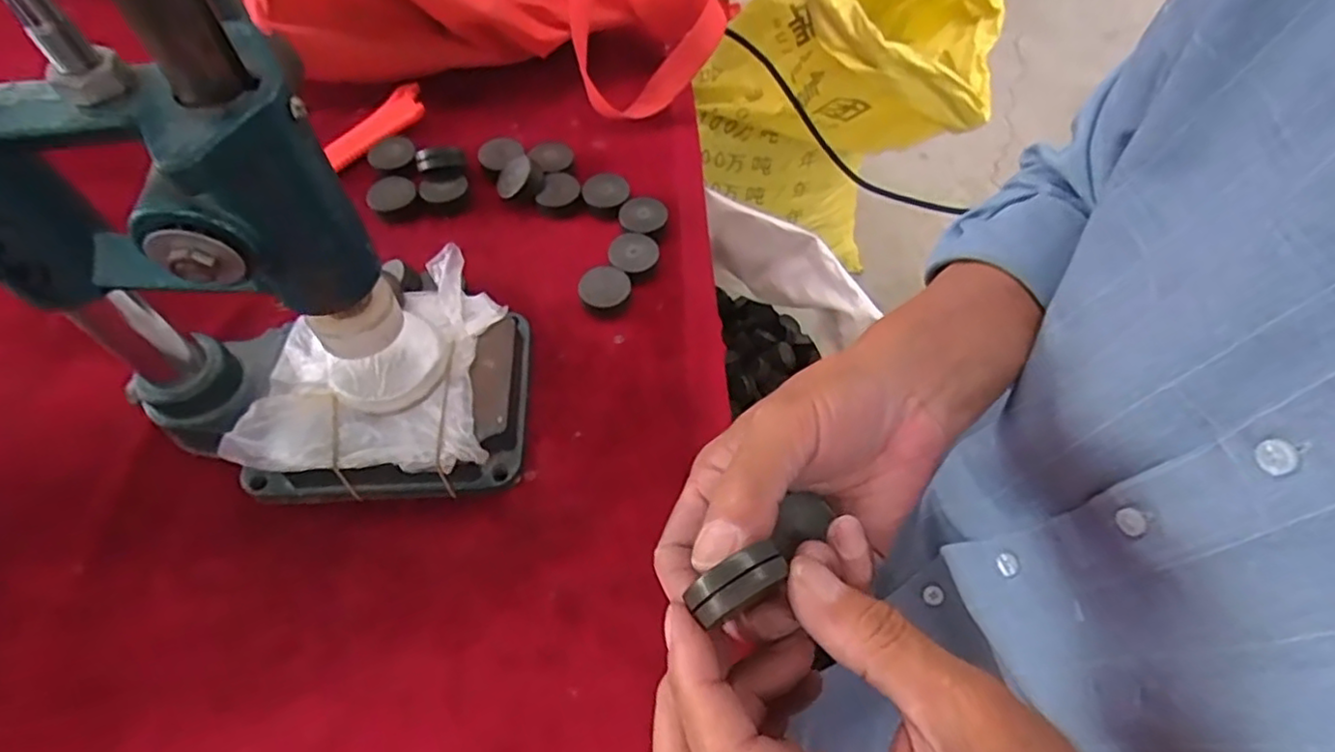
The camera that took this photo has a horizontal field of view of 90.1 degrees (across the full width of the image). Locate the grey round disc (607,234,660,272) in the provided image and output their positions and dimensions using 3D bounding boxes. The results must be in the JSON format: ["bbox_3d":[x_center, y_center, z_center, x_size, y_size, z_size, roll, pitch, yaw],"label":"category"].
[{"bbox_3d":[-0.022,-0.081,0.442,0.032,0.010,0.028,-23,62,-15],"label":"grey round disc"}]

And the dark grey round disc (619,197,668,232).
[{"bbox_3d":[-0.017,-0.110,0.455,0.033,0.004,0.029,1,59,-1],"label":"dark grey round disc"}]

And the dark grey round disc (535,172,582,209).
[{"bbox_3d":[-0.076,-0.128,0.467,0.028,0.012,0.027,1,59,-1],"label":"dark grey round disc"}]

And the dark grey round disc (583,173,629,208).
[{"bbox_3d":[-0.044,-0.129,0.469,0.031,0.010,0.028,-21,61,-14],"label":"dark grey round disc"}]

